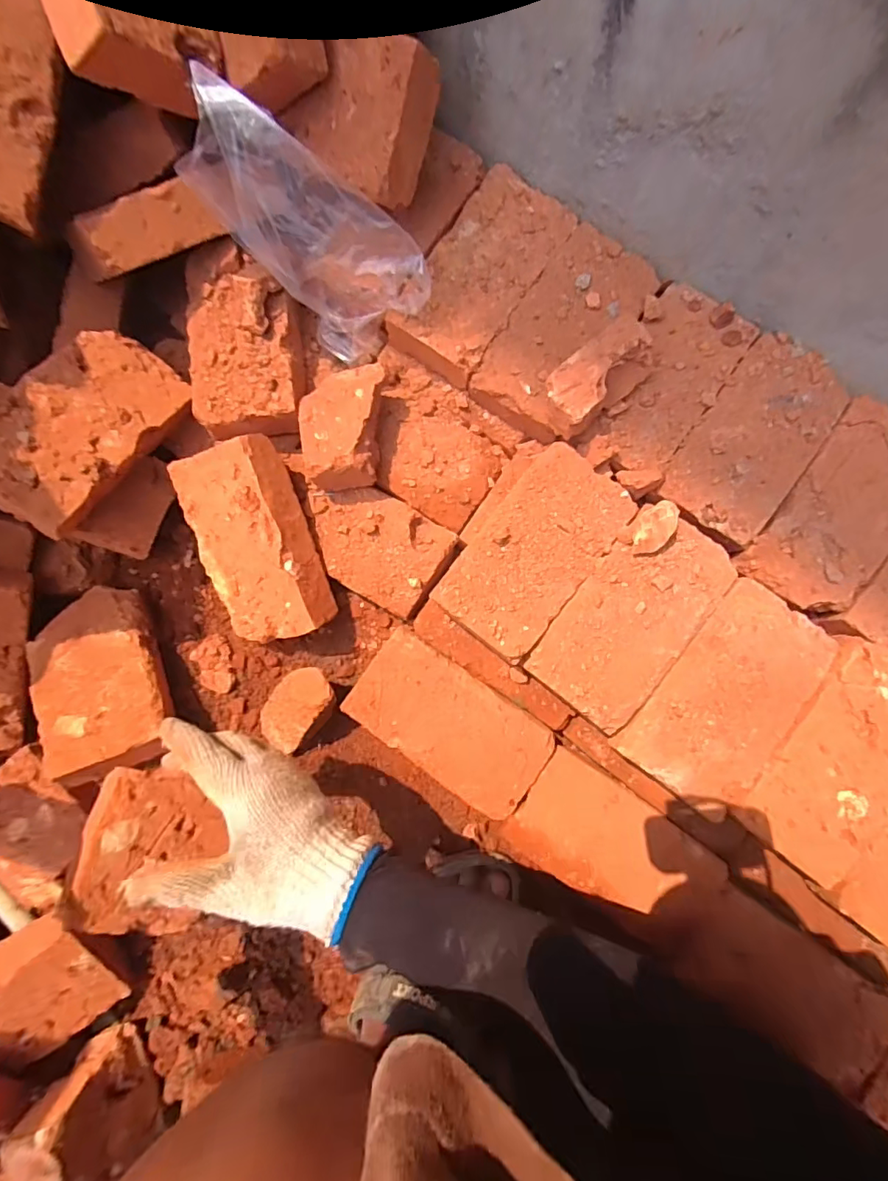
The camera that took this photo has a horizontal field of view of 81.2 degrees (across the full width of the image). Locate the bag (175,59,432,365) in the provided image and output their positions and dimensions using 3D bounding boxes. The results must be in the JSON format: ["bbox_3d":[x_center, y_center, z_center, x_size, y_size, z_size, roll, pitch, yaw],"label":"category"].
[{"bbox_3d":[-0.113,-0.314,0.473,0.187,0.181,0.083,35,85,4],"label":"bag"}]

